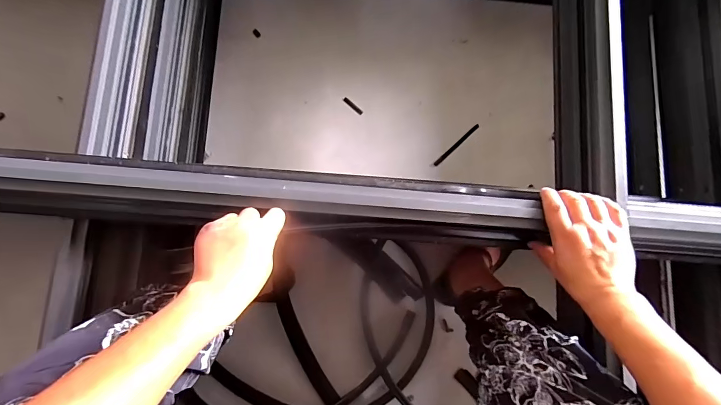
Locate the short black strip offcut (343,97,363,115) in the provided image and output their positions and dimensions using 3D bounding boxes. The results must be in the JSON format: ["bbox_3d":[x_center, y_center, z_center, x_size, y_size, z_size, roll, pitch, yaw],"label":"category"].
[{"bbox_3d":[-0.018,-0.232,0.852,0.058,0.004,0.011,41,82,2],"label":"short black strip offcut"}]

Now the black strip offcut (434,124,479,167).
[{"bbox_3d":[0.230,-0.138,0.849,0.144,0.006,0.011,-42,87,-8],"label":"black strip offcut"}]

